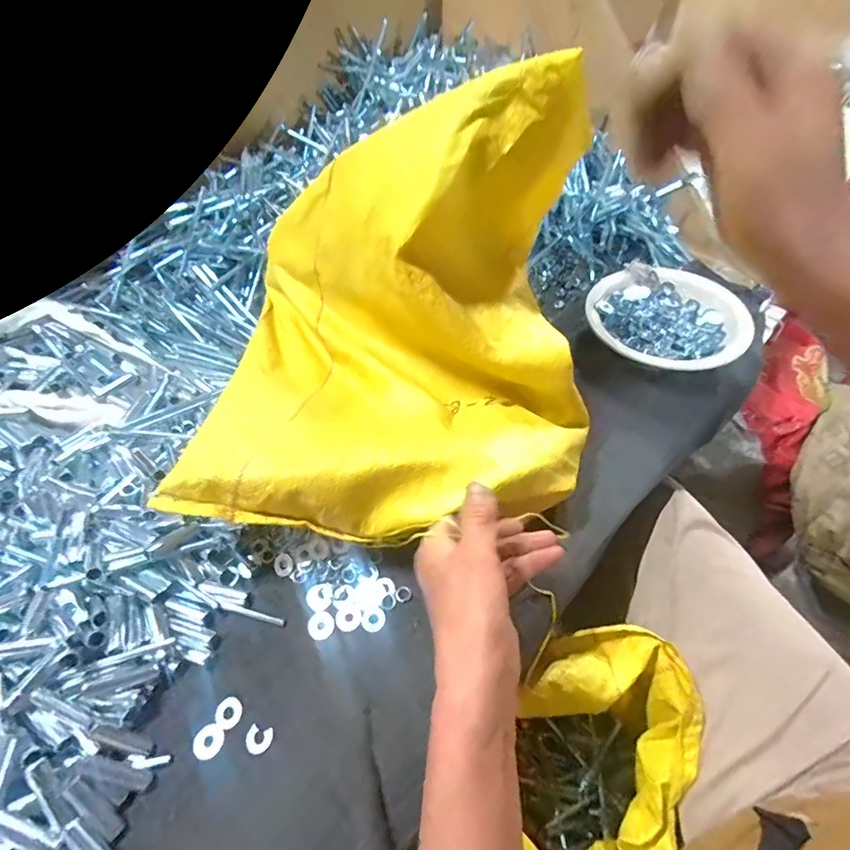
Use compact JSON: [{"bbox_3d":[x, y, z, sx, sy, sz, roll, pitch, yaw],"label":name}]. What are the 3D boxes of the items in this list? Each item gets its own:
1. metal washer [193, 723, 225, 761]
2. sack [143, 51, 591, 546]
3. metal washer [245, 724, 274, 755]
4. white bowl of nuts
[{"bbox_3d":[-0.151,0.220,0.311,0.021,0.004,0.020,-5,52,0],"label":"metal washer"},{"bbox_3d":[-0.027,-0.098,0.345,0.303,0.223,0.283,-2,52,3],"label":"sack"},{"bbox_3d":[-0.114,0.216,0.307,0.020,0.004,0.015,2,45,17],"label":"metal washer"},{"bbox_3d":[0.287,-0.130,0.524,0.189,0.032,0.162,-30,56,-18],"label":"white bowl of nuts"}]

